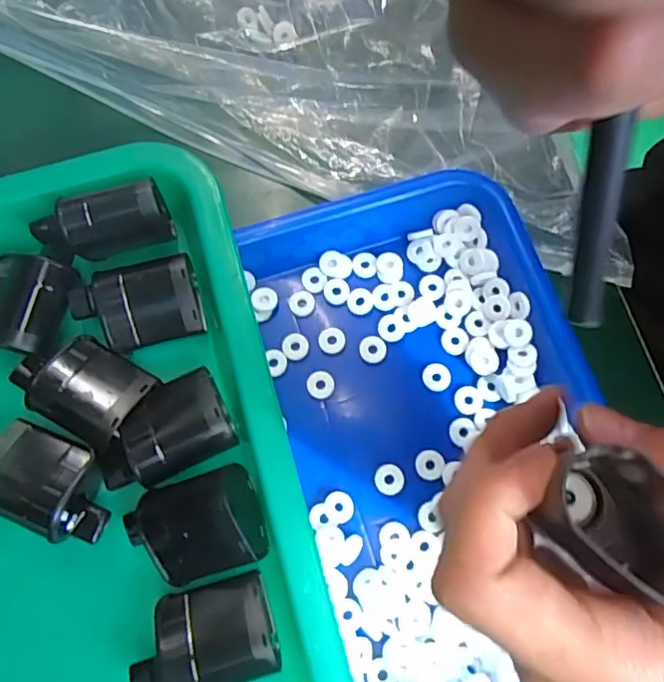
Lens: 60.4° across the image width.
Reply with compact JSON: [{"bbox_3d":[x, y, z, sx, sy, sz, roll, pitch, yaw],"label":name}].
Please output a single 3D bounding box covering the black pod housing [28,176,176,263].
[{"bbox_3d":[-0.101,-0.051,0.253,0.056,0.028,0.024,-17,76,-5],"label":"black pod housing"}]

